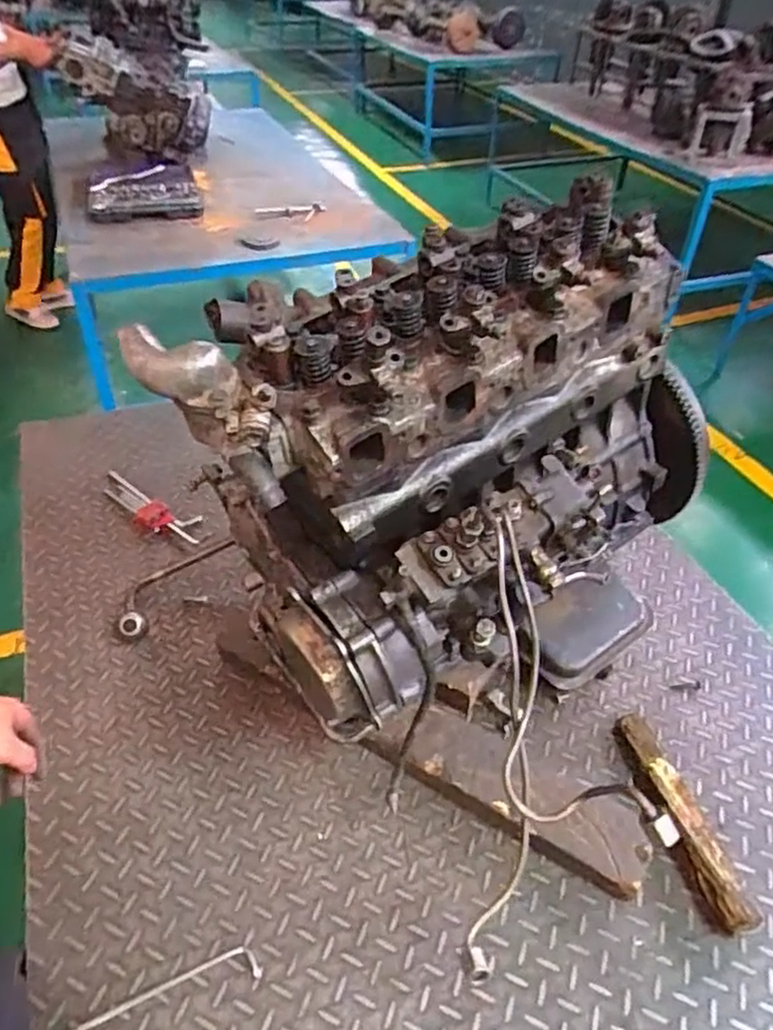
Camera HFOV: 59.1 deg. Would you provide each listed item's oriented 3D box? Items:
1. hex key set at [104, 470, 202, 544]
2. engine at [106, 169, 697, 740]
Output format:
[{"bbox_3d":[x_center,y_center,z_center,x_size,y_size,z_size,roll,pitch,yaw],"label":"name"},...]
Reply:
[{"bbox_3d":[-0.431,-0.014,1.220,0.257,0.020,0.071,26,48,22],"label":"hex key set"},{"bbox_3d":[0.098,-0.050,0.809,0.607,0.505,0.378,-28,50,-29],"label":"engine"}]

